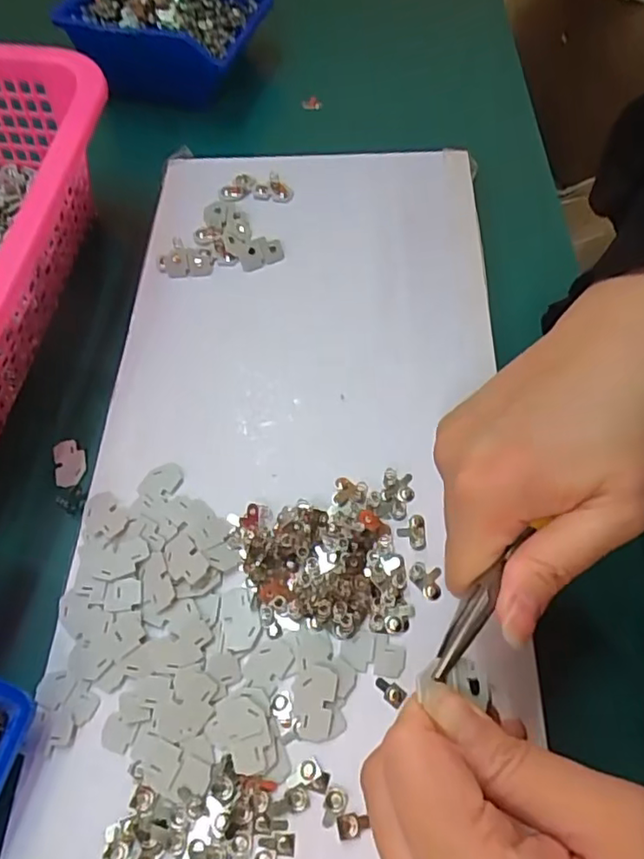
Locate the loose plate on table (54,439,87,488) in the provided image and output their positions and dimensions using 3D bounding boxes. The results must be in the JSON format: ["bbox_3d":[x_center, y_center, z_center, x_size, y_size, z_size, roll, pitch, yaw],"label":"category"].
[{"bbox_3d":[-0.136,0.018,0.322,0.017,0.005,0.026,-10,61,-3],"label":"loose plate on table"}]

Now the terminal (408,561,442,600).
[{"bbox_3d":[0.045,0.066,0.263,0.015,0.004,0.014,12,62,9],"label":"terminal"}]

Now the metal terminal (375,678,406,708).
[{"bbox_3d":[0.028,0.106,0.242,0.013,0.004,0.007,35,68,20],"label":"metal terminal"}]

